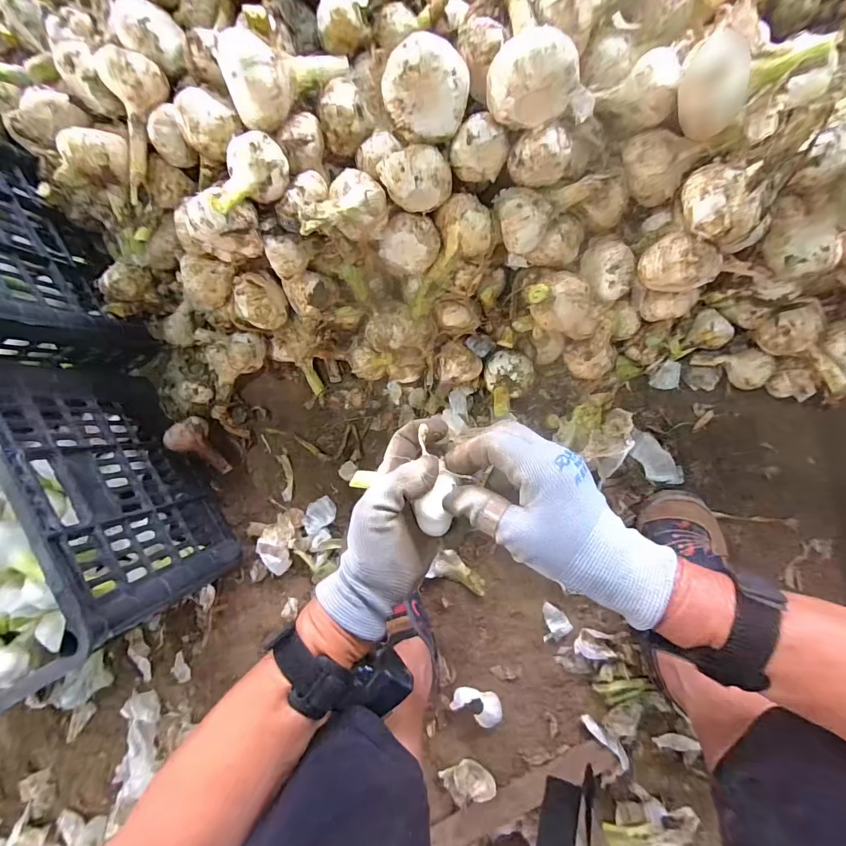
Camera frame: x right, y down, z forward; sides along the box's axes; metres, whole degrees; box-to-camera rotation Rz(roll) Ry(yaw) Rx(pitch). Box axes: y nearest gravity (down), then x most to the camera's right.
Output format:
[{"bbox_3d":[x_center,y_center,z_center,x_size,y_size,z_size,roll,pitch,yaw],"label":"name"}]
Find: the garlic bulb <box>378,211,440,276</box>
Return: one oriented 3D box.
[{"bbox_3d":[-0.011,-0.164,0.378,0.047,0.039,0.046,0,92,9],"label":"garlic bulb"}]

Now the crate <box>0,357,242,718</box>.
[{"bbox_3d":[-0.532,0.178,0.493,0.494,0.232,0.306,-32,87,9],"label":"crate"}]

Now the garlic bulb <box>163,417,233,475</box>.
[{"bbox_3d":[-0.294,0.033,0.543,0.037,0.041,0.086,-31,121,9],"label":"garlic bulb"}]

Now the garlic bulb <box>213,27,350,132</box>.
[{"bbox_3d":[-0.112,-0.274,0.338,0.052,0.112,0.062,10,117,36],"label":"garlic bulb"}]

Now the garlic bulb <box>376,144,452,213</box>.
[{"bbox_3d":[-0.004,-0.198,0.330,0.049,0.036,0.039,-32,87,9],"label":"garlic bulb"}]

